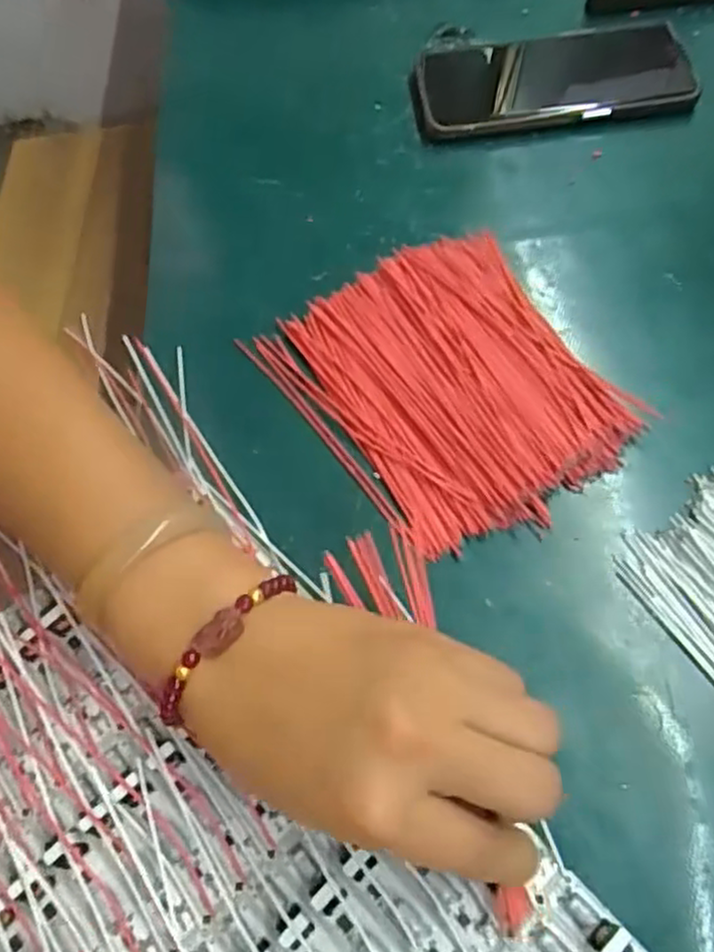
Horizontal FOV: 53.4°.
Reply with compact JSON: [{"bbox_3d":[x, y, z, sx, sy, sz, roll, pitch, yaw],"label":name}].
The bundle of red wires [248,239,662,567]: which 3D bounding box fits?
[{"bbox_3d":[0.043,-0.045,0.340,0.125,0.017,0.153,-34,65,-9],"label":"bundle of red wires"}]

